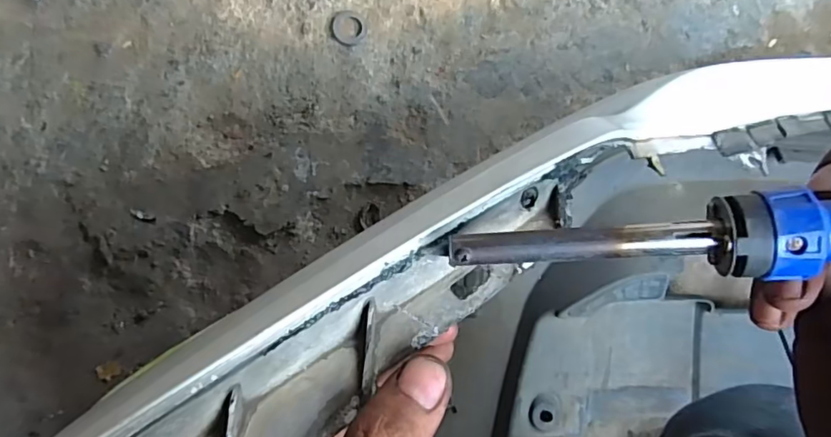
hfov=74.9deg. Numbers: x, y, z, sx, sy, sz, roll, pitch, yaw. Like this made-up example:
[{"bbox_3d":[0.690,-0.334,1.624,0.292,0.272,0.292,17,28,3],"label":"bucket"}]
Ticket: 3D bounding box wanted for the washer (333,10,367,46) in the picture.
[{"bbox_3d":[-0.082,-0.238,0.677,0.043,0.004,0.045,2,81,0],"label":"washer"}]

